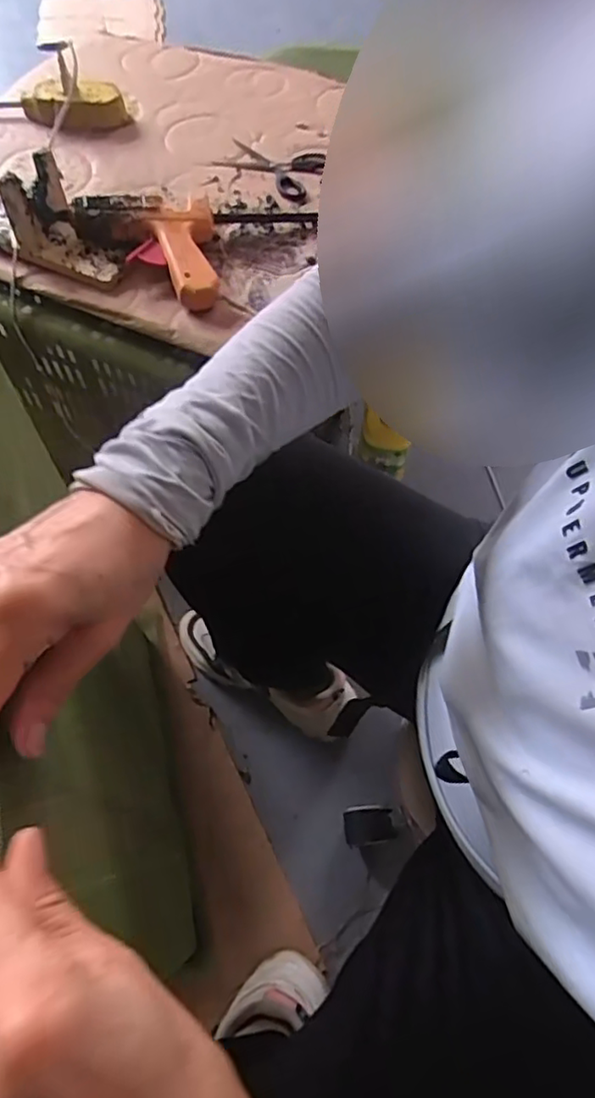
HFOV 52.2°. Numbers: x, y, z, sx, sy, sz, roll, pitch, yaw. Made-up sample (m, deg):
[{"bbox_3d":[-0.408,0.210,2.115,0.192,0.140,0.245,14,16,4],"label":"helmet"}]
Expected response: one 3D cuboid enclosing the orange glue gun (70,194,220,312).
[{"bbox_3d":[-0.161,-0.328,0.680,0.152,0.052,0.155,-13,64,-9],"label":"orange glue gun"}]

